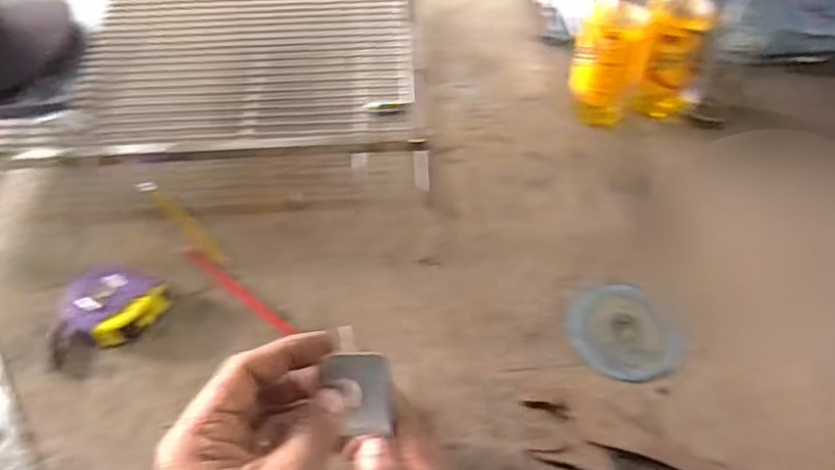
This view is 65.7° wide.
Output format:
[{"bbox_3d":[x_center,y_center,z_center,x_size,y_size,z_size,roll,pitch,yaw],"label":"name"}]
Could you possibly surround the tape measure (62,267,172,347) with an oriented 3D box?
[{"bbox_3d":[-0.268,0.060,0.572,0.068,0.030,0.076,35,61,25],"label":"tape measure"}]

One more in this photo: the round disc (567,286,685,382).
[{"bbox_3d":[0.181,0.084,0.559,0.085,0.014,0.089,-1,52,1],"label":"round disc"}]

